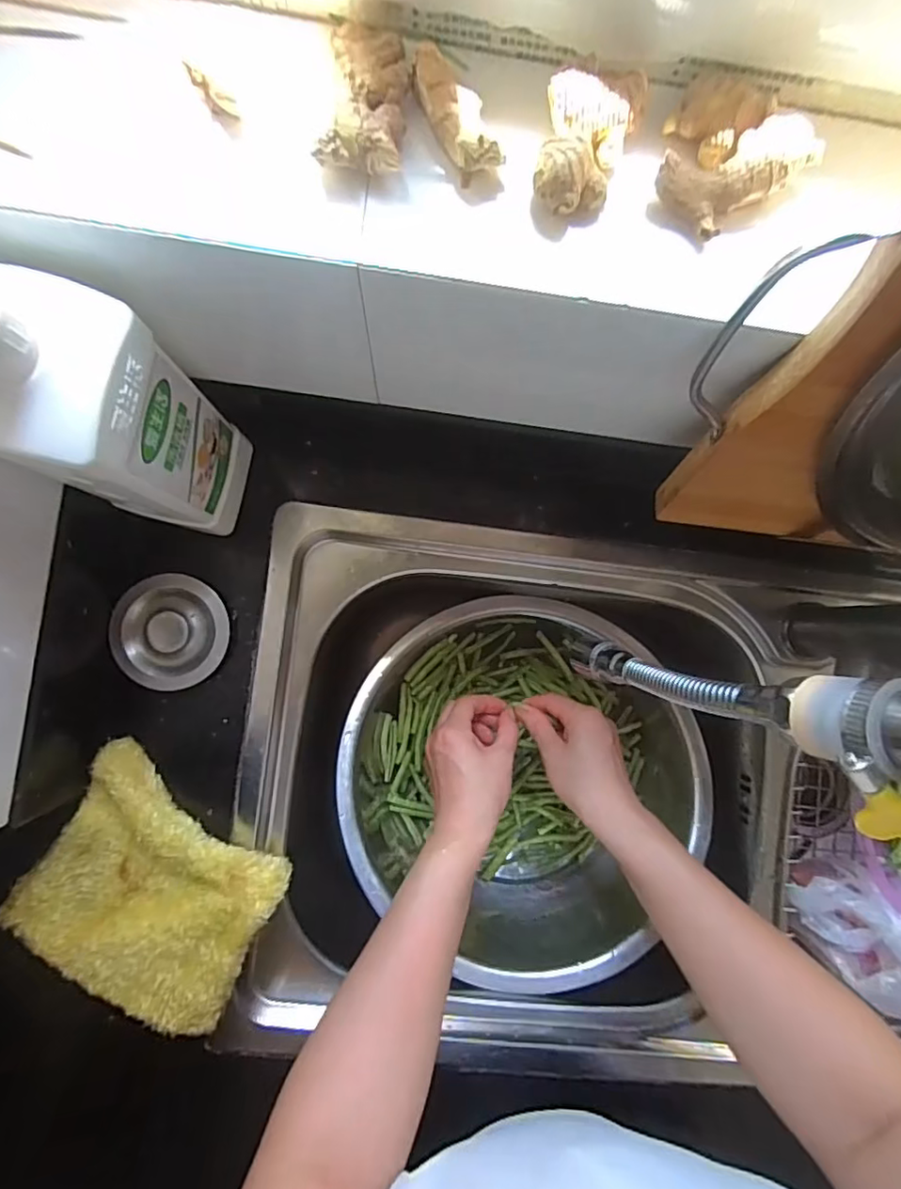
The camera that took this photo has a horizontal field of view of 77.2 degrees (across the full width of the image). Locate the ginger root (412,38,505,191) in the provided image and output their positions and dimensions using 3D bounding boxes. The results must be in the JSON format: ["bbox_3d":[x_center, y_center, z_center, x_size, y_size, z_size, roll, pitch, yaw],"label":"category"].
[{"bbox_3d":[0.003,-0.185,0.219,0.019,0.015,0.049,-27,89,-5],"label":"ginger root"}]

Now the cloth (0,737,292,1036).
[{"bbox_3d":[-0.210,0.211,0.401,0.163,0.025,0.142,32,85,-2],"label":"cloth"}]

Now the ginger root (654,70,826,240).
[{"bbox_3d":[0.107,-0.177,0.224,0.058,0.019,0.052,-33,89,-5],"label":"ginger root"}]

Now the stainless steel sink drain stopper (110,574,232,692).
[{"bbox_3d":[-0.208,0.027,0.419,0.079,0.016,0.081,0,87,-4],"label":"stainless steel sink drain stopper"}]

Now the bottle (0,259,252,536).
[{"bbox_3d":[-0.169,-0.087,0.289,0.050,0.287,0.077,22,86,-2],"label":"bottle"}]

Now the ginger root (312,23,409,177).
[{"bbox_3d":[-0.032,-0.185,0.216,0.029,0.019,0.049,8,86,-3],"label":"ginger root"}]

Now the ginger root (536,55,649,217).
[{"bbox_3d":[0.053,-0.175,0.219,0.036,0.023,0.050,9,86,-3],"label":"ginger root"}]

